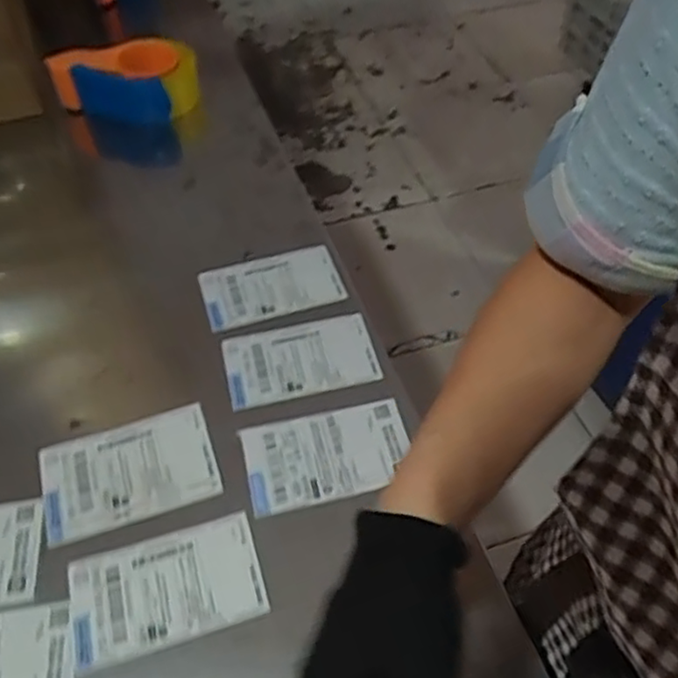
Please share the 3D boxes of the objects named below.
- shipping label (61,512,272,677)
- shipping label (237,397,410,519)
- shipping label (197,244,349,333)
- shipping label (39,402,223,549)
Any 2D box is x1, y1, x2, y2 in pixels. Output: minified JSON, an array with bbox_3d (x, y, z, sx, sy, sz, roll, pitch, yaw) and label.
[{"bbox_3d":[-0.122,0.176,0.487,0.129,0.006,0.078,-14,53,-12],"label":"shipping label"},{"bbox_3d":[-0.009,0.092,0.555,0.132,0.006,0.078,-12,51,-9],"label":"shipping label"},{"bbox_3d":[-0.067,-0.054,0.673,0.132,0.010,0.077,-14,52,-10],"label":"shipping label"},{"bbox_3d":[-0.167,0.104,0.546,0.132,0.009,0.087,-17,52,-13],"label":"shipping label"}]

